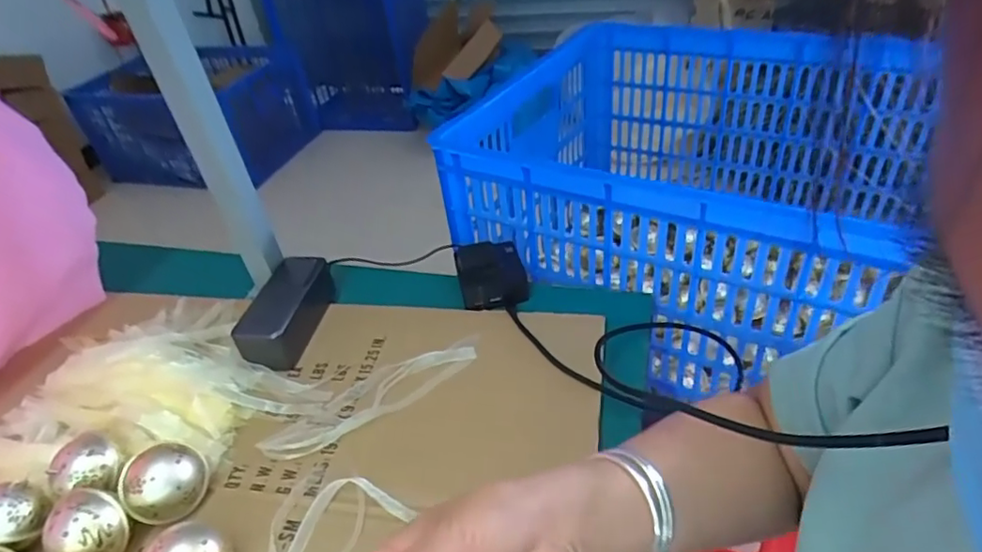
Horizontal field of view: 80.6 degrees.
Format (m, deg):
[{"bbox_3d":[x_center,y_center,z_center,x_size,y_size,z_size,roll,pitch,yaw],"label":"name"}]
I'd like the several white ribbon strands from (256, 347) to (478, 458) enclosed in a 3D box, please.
[{"bbox_3d":[-0.108,0.109,0.531,0.200,0.014,0.056,-24,41,-19],"label":"several white ribbon strands"}]

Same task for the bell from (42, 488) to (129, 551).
[{"bbox_3d":[-0.294,0.187,0.423,0.044,0.040,0.046,-5,38,4],"label":"bell"}]

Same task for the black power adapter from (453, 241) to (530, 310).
[{"bbox_3d":[0.001,-0.004,0.634,0.074,0.036,0.080,-13,39,-7],"label":"black power adapter"}]

